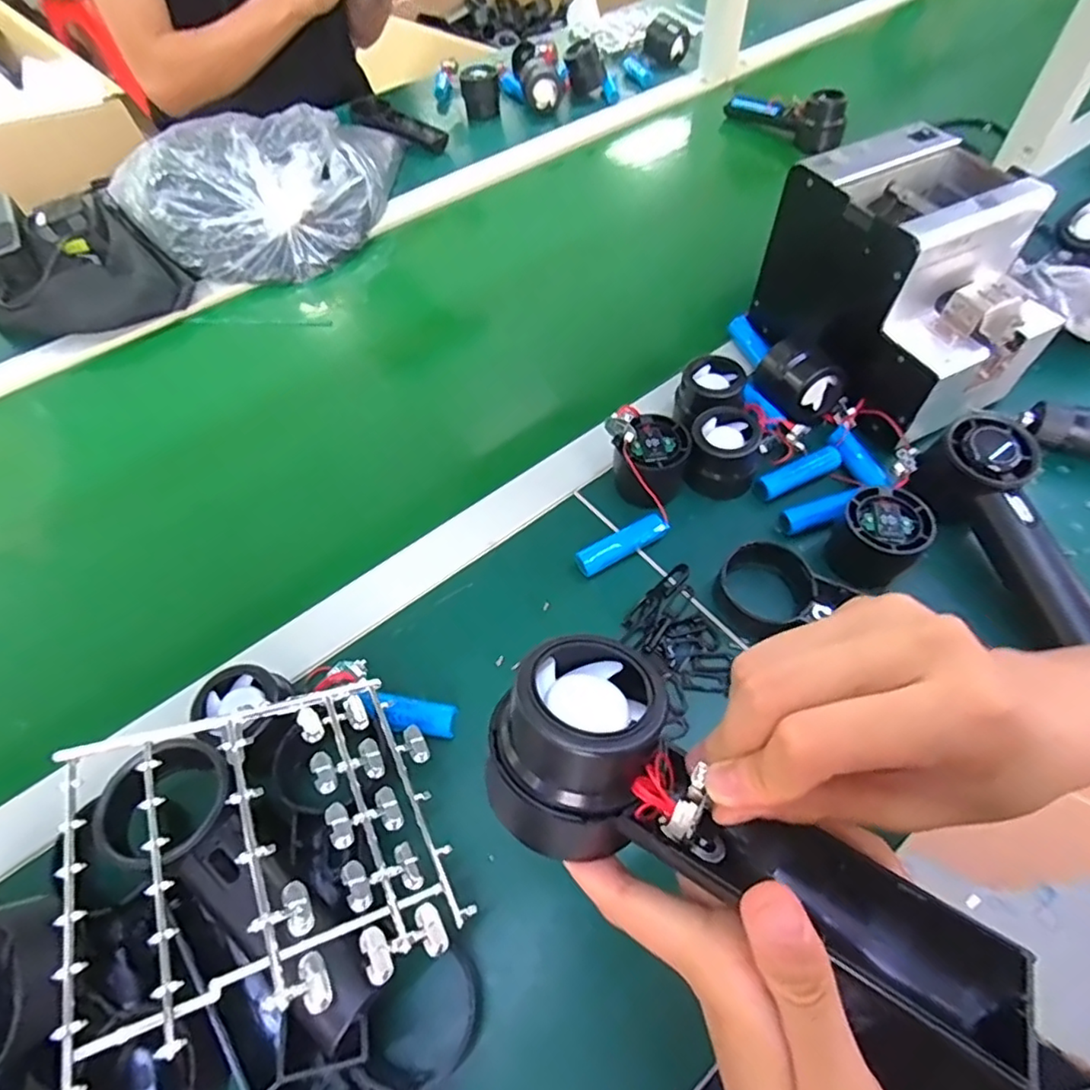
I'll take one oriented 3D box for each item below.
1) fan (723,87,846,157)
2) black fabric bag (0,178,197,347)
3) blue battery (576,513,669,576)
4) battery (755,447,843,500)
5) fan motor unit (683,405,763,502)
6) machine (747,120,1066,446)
[{"bbox_3d":[0.308,-0.551,0.771,0.048,0.065,0.156,-9,49,-48],"label":"fan"},{"bbox_3d":[-0.486,-0.275,0.631,0.211,0.047,0.173,39,66,24],"label":"black fabric bag"},{"bbox_3d":[0.054,0.002,0.434,0.071,0.020,0.020,-30,60,-17],"label":"blue battery"},{"bbox_3d":[0.189,-0.054,0.455,0.070,0.014,0.018,-22,59,-12],"label":"battery"},{"bbox_3d":[0.131,-0.067,0.450,0.052,0.046,0.050,-1,56,1],"label":"fan motor unit"},{"bbox_3d":[0.277,-0.197,0.473,0.125,0.152,0.175,-22,58,-12],"label":"machine"}]

